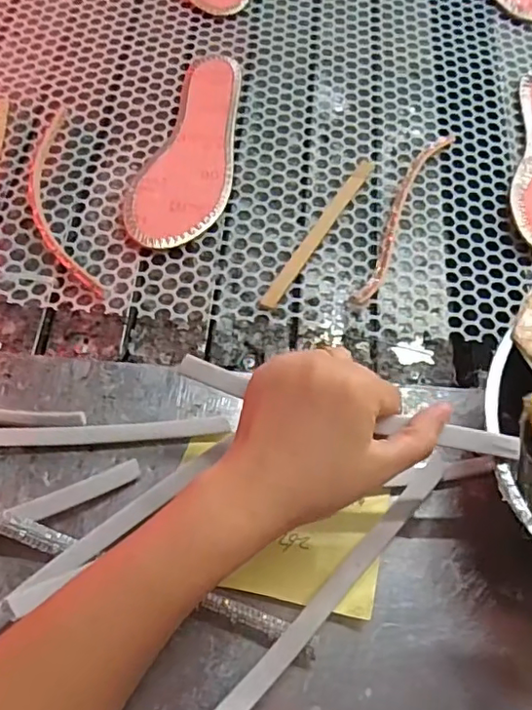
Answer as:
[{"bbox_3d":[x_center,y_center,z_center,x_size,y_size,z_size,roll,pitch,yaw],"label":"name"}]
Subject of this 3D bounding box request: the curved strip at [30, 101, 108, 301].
[{"bbox_3d":[-0.183,-0.138,0.500,0.044,0.008,0.209,-14,66,-10],"label":"curved strip"}]

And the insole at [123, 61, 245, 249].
[{"bbox_3d":[-0.062,-0.192,0.528,0.082,0.009,0.227,18,65,2],"label":"insole"}]

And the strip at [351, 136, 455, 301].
[{"bbox_3d":[0.124,-0.131,0.513,0.025,0.013,0.215,25,66,9],"label":"strip"}]

